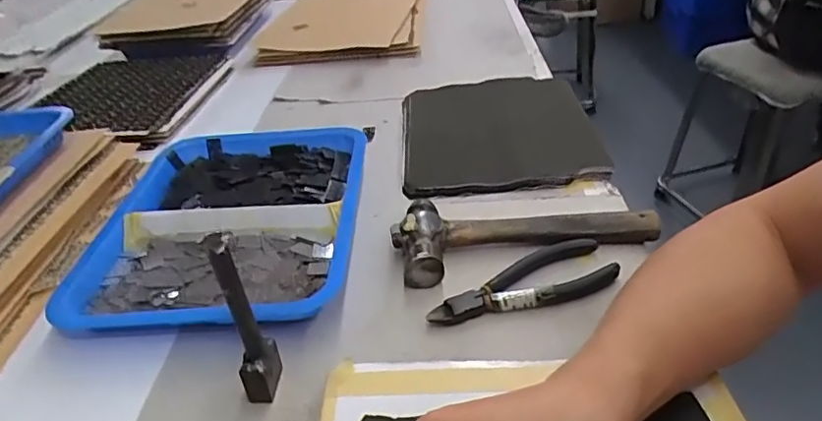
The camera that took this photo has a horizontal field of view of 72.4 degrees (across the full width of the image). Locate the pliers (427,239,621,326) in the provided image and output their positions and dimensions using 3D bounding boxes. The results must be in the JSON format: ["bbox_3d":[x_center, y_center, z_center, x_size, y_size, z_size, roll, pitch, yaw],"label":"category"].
[{"bbox_3d":[0.085,0.060,0.426,0.148,0.017,0.049,-16,36,-16],"label":"pliers"}]

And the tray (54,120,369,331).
[{"bbox_3d":[-0.160,0.007,0.504,0.217,0.033,0.262,-4,34,1],"label":"tray"}]

